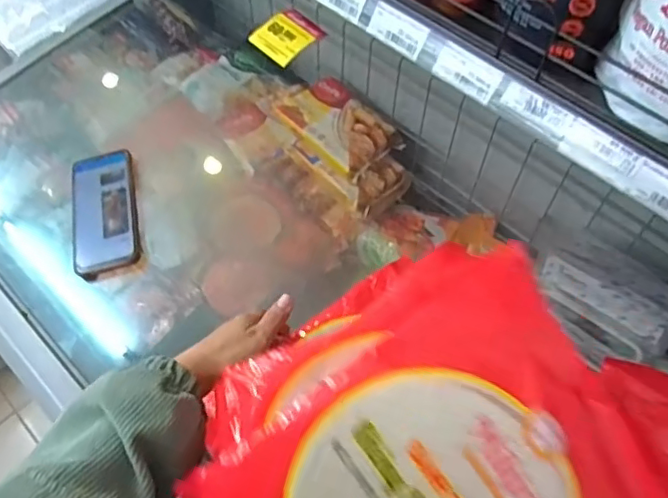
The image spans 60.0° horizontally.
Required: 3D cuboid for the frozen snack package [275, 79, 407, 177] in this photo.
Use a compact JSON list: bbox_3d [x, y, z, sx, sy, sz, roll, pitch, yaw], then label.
[{"bbox_3d":[0.006,-0.258,1.169,0.163,0.044,0.240,-36,64,-22],"label":"frozen snack package"}]

